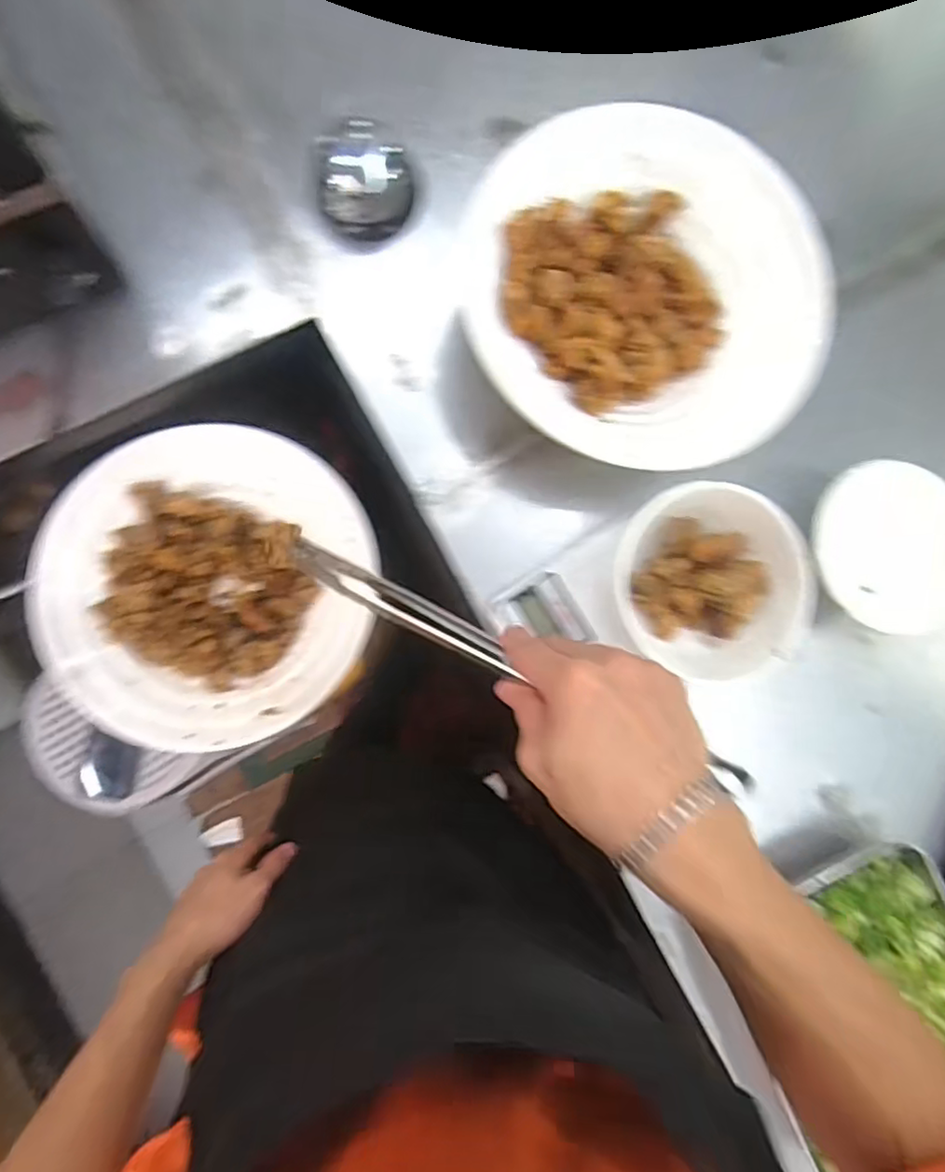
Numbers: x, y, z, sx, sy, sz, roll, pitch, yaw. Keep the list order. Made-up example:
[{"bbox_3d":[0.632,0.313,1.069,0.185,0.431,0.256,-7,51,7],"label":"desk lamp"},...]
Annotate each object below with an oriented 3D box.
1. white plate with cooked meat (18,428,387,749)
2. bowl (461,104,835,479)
[{"bbox_3d":[-0.244,-0.001,0.593,0.291,0.073,0.284,1,85,-7],"label":"white plate with cooked meat"},{"bbox_3d":[0.148,-0.248,0.530,0.292,0.087,0.294,1,85,-7],"label":"bowl"}]

